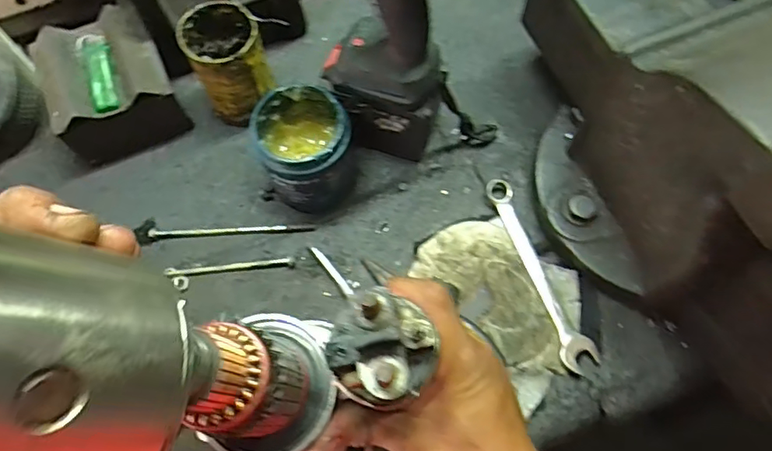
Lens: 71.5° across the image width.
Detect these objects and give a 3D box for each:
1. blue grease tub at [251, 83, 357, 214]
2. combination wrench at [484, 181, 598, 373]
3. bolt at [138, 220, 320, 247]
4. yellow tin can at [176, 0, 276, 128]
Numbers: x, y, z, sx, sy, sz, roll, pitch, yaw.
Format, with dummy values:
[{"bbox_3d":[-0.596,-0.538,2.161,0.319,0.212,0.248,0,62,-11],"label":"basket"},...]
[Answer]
[{"bbox_3d":[-0.076,-0.072,0.535,0.086,0.101,0.093,-1,68,2],"label":"blue grease tub"},{"bbox_3d":[0.148,0.044,0.528,0.033,0.010,0.200,-20,68,-6],"label":"combination wrench"},{"bbox_3d":[-0.165,0.005,0.556,0.175,0.016,0.023,-2,68,1],"label":"bolt"},{"bbox_3d":[-0.161,-0.168,0.564,0.073,0.104,0.082,-20,68,-7],"label":"yellow tin can"}]

